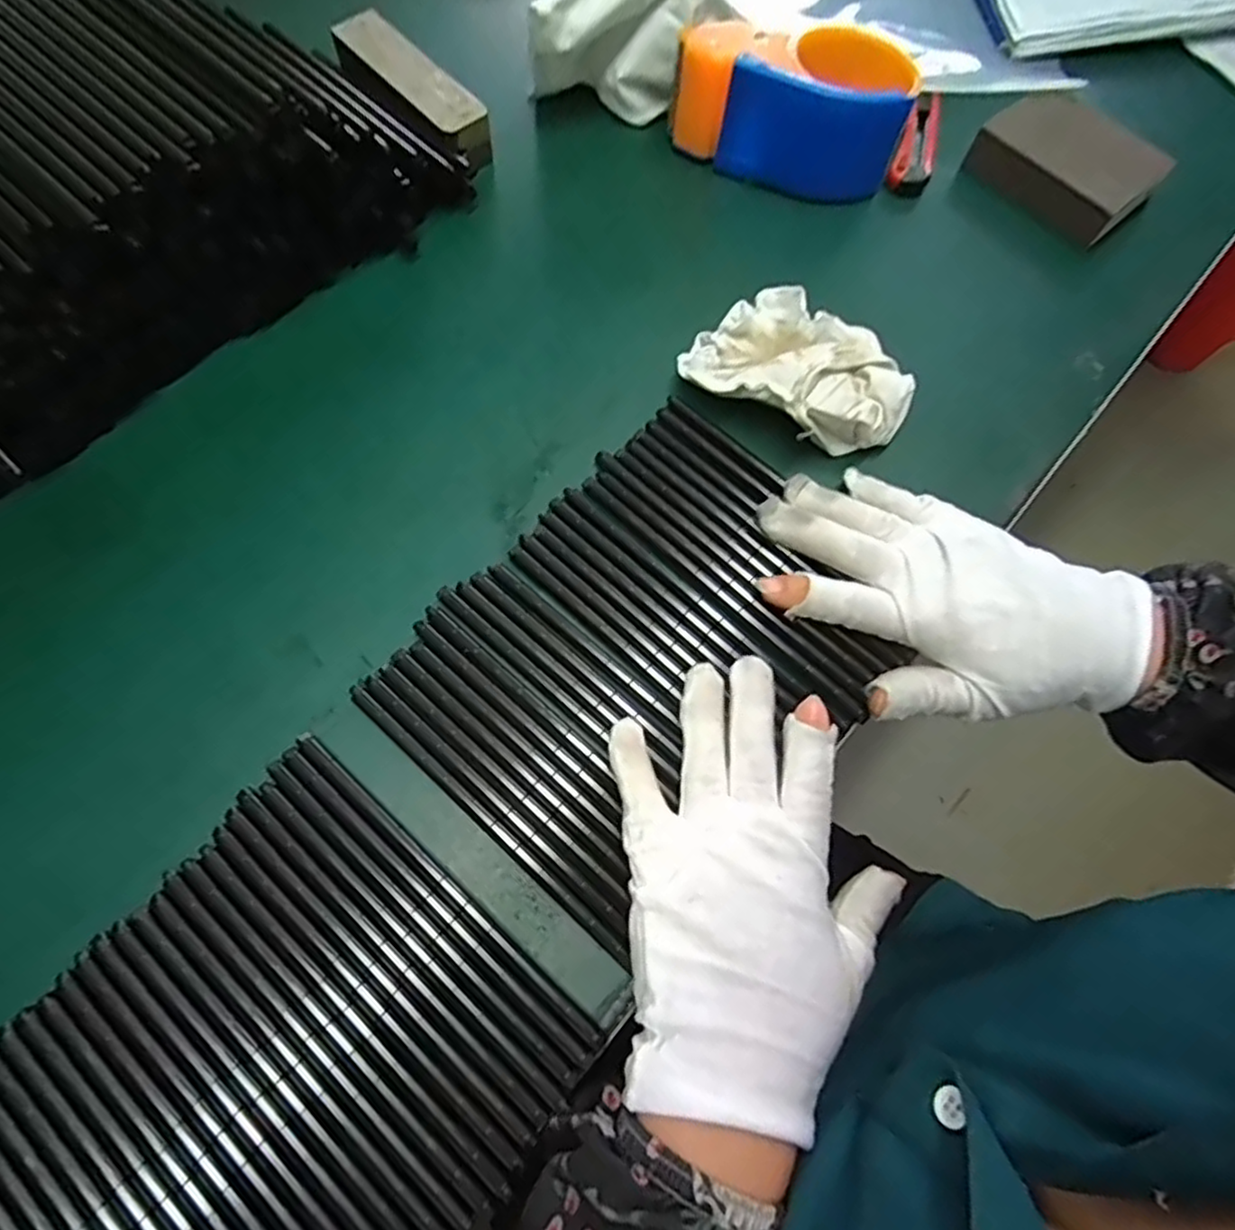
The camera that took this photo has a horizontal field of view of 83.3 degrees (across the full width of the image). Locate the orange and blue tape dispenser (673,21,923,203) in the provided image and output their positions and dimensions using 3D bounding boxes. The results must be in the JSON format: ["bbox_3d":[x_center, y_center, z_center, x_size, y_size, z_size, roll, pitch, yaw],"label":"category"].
[{"bbox_3d":[0.103,-0.305,0.417,0.134,0.066,0.069,9,71,1],"label":"orange and blue tape dispenser"}]

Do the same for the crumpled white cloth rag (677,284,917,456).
[{"bbox_3d":[0.098,-0.132,0.357,0.112,0.044,0.080,31,73,8],"label":"crumpled white cloth rag"}]

